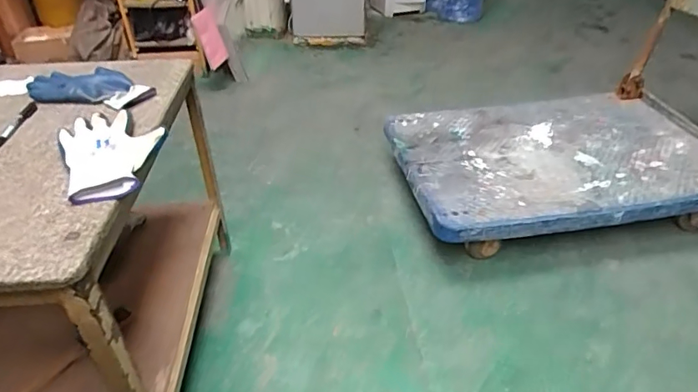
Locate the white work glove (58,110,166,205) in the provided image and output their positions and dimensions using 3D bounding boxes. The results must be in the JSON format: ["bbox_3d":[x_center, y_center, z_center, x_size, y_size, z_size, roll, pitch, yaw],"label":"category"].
[{"bbox_3d":[-0.323,-0.064,0.675,0.135,0.030,0.203,-19,40,-22],"label":"white work glove"}]

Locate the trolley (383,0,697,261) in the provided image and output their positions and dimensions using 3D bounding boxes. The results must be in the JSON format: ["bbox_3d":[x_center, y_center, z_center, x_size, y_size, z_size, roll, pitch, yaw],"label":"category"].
[{"bbox_3d":[0.640,-0.363,1.233,0.987,0.782,0.583,-8,37,-8],"label":"trolley"}]

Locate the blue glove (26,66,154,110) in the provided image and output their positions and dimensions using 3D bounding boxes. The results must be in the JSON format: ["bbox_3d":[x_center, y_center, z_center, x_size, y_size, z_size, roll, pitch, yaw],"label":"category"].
[{"bbox_3d":[-0.441,-0.191,0.845,0.212,0.025,0.115,6,37,10],"label":"blue glove"}]

